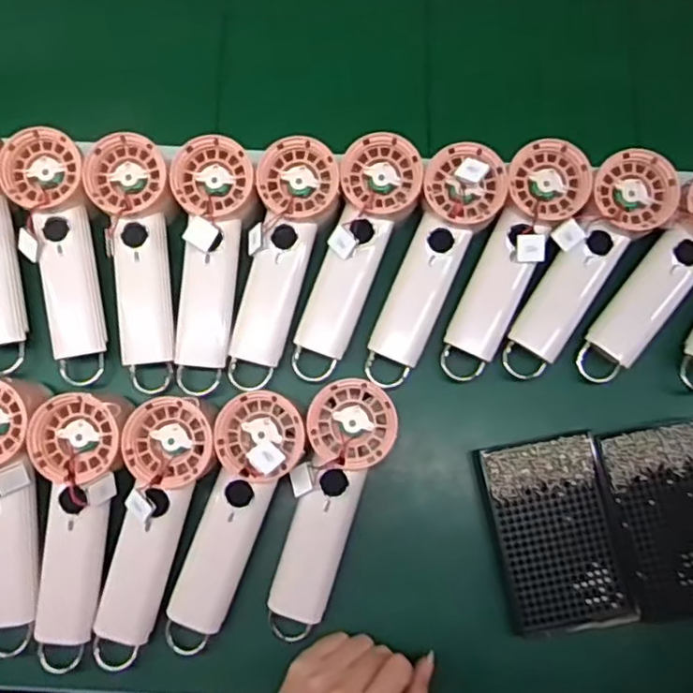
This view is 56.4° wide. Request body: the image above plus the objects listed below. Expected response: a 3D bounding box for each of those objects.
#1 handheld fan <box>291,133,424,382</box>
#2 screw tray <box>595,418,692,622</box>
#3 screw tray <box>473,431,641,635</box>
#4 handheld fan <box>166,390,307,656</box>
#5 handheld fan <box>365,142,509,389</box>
[{"bbox_3d":[0.005,-0.068,0.499,0.059,0.027,0.191,21,92,4],"label":"handheld fan"},{"bbox_3d":[0.246,0.127,0.482,0.089,0.016,0.136,-10,78,-2],"label":"screw tray"},{"bbox_3d":[0.156,0.137,0.482,0.090,0.019,0.135,-11,78,-2],"label":"screw tray"},{"bbox_3d":[-0.083,0.123,0.453,0.059,0.031,0.186,20,94,4],"label":"handheld fan"},{"bbox_3d":[0.065,-0.062,0.503,0.057,0.028,0.192,24,93,5],"label":"handheld fan"}]

